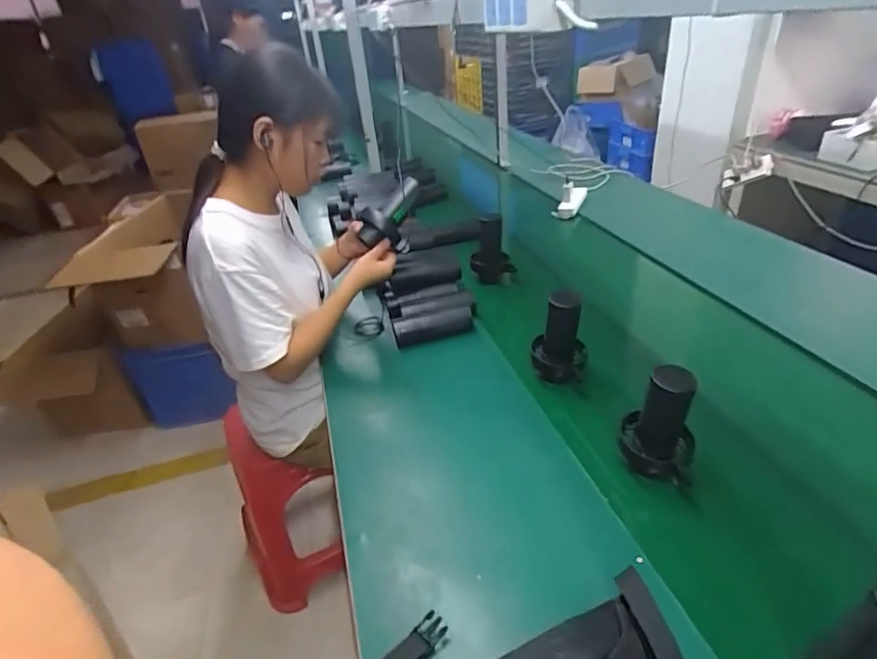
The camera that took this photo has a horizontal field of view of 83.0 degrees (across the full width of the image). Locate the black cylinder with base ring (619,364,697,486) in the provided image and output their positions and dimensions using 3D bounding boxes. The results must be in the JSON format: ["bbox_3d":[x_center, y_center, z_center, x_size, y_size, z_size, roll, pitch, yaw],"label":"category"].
[{"bbox_3d":[0.299,0.131,0.671,0.097,0.161,0.082,11,34,26],"label":"black cylinder with base ring"}]

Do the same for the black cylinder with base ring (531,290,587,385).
[{"bbox_3d":[0.209,0.019,0.856,0.091,0.178,0.084,2,31,13],"label":"black cylinder with base ring"}]

